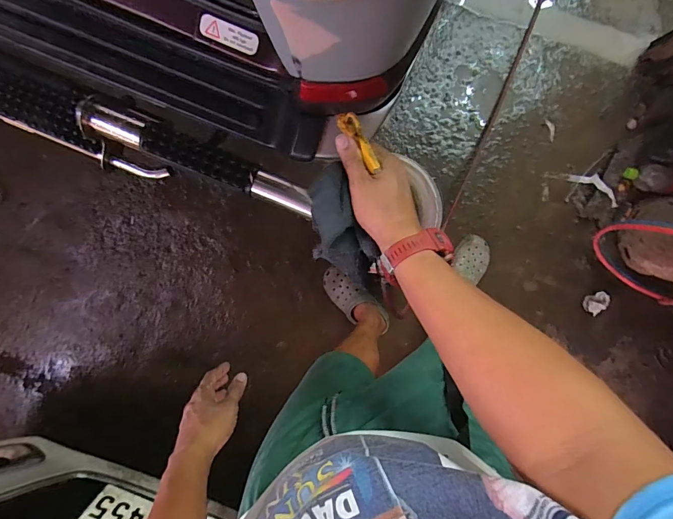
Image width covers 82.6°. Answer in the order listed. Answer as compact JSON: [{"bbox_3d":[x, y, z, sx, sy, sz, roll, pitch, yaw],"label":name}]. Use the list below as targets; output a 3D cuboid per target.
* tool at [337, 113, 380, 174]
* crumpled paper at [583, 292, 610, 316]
[{"bbox_3d":[0.025,-0.139,0.440,0.020,0.022,0.094,-30,66,6],"label":"tool"},{"bbox_3d":[0.864,0.143,1.270,0.078,0.020,0.071,-43,94,7],"label":"crumpled paper"}]

